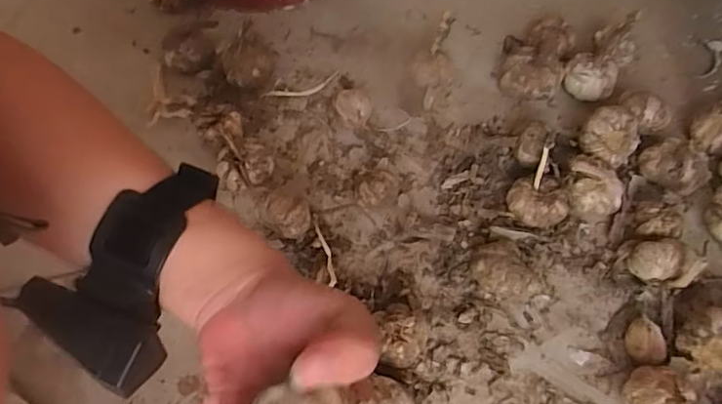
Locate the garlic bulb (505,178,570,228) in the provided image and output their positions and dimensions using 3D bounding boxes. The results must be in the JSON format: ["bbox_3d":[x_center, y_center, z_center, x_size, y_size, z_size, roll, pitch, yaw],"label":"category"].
[{"bbox_3d":[0.153,0.005,0.498,0.051,0.034,0.032,22,63,14],"label":"garlic bulb"}]

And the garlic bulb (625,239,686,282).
[{"bbox_3d":[0.245,0.049,0.469,0.037,0.034,0.033,-18,61,-9],"label":"garlic bulb"}]

